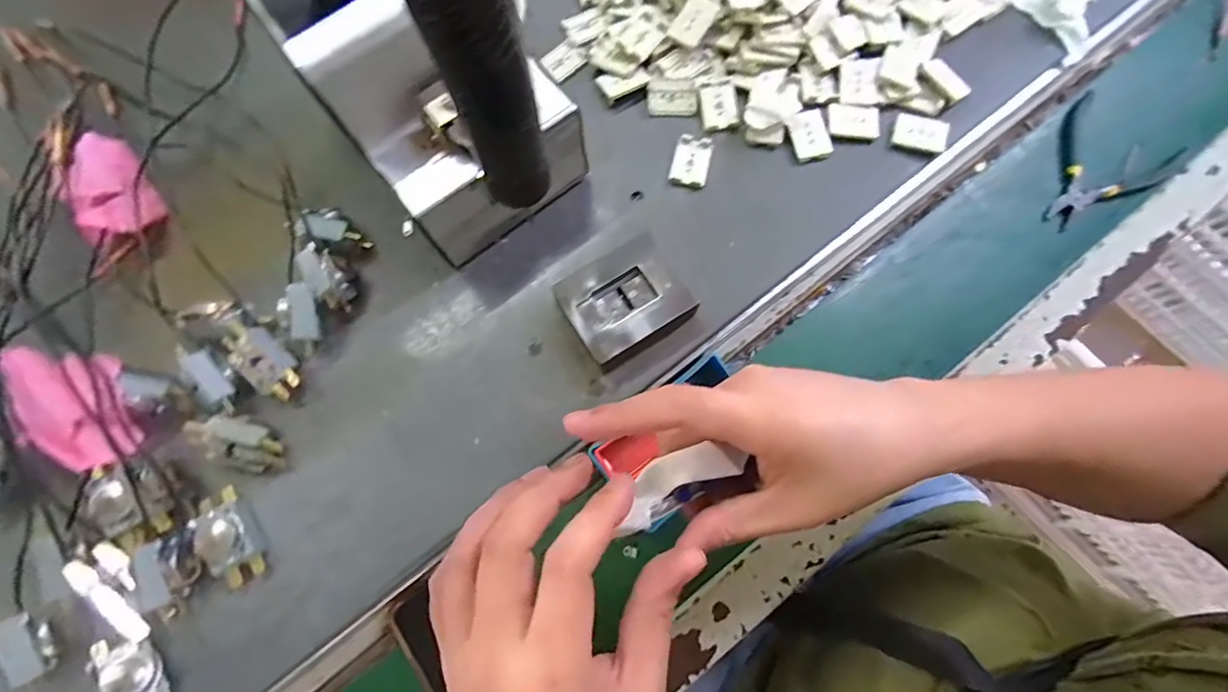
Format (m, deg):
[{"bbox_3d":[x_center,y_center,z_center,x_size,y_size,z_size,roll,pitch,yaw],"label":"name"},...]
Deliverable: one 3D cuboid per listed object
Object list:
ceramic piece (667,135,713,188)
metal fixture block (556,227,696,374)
[{"bbox_3d":[0.059,-0.142,0.404,0.027,0.004,0.043,12,77,3],"label":"ceramic piece"},{"bbox_3d":[0.008,-0.030,0.367,0.080,0.025,0.071,-34,78,-8],"label":"metal fixture block"}]

